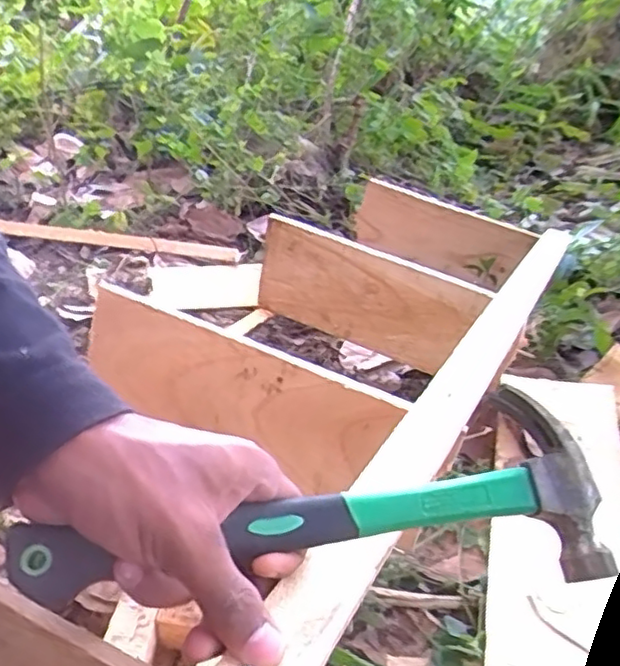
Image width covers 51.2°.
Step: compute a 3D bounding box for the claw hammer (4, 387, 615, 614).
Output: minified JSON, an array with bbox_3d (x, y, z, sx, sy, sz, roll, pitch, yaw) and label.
[{"bbox_3d":[0.012,0.084,0.286,0.260,0.047,0.075,-5,34,-15],"label":"claw hammer"}]

